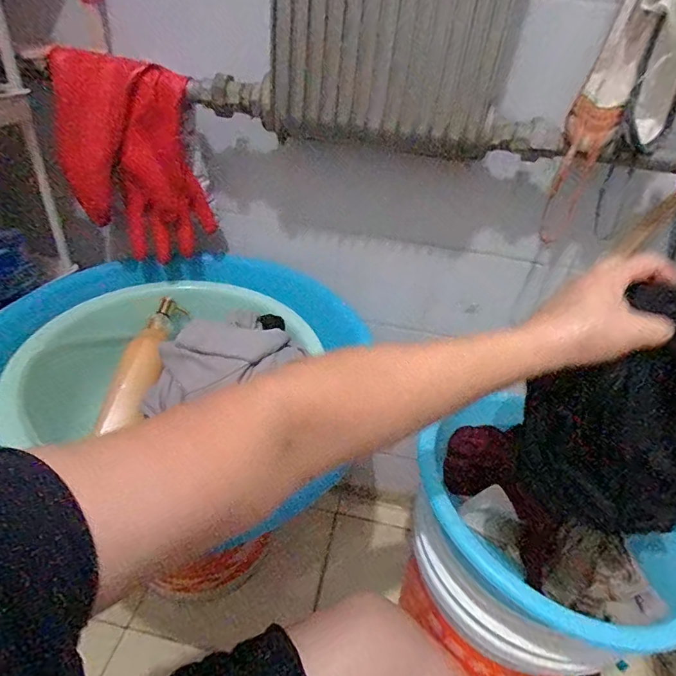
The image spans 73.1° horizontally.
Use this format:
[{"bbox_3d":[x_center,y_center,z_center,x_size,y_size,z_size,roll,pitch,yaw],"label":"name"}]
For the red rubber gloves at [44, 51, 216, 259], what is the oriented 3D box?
[{"bbox_3d":[-0.248,-0.203,0.584,0.161,0.251,0.142,-6,37,-17],"label":"red rubber gloves"}]

